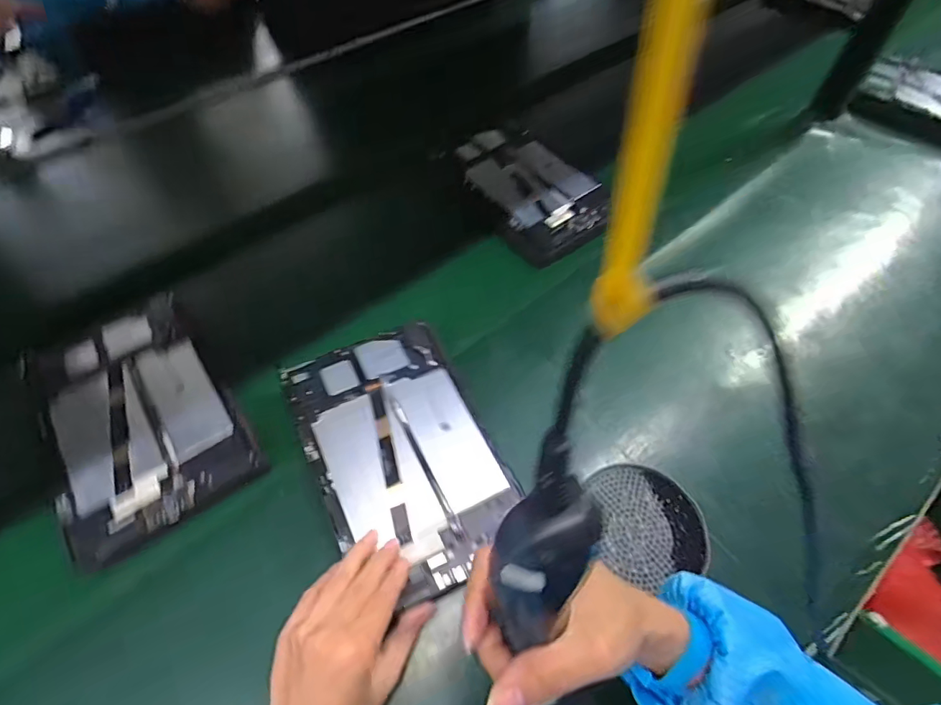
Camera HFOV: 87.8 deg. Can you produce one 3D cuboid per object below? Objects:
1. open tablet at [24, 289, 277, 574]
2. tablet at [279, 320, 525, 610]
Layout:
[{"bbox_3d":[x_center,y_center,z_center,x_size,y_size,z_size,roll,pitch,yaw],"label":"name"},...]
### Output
[{"bbox_3d":[-0.312,0.056,0.456,0.152,0.011,0.239,-32,63,-20],"label":"open tablet"},{"bbox_3d":[-0.061,0.084,0.433,0.149,0.010,0.234,-23,63,-13],"label":"tablet"}]

